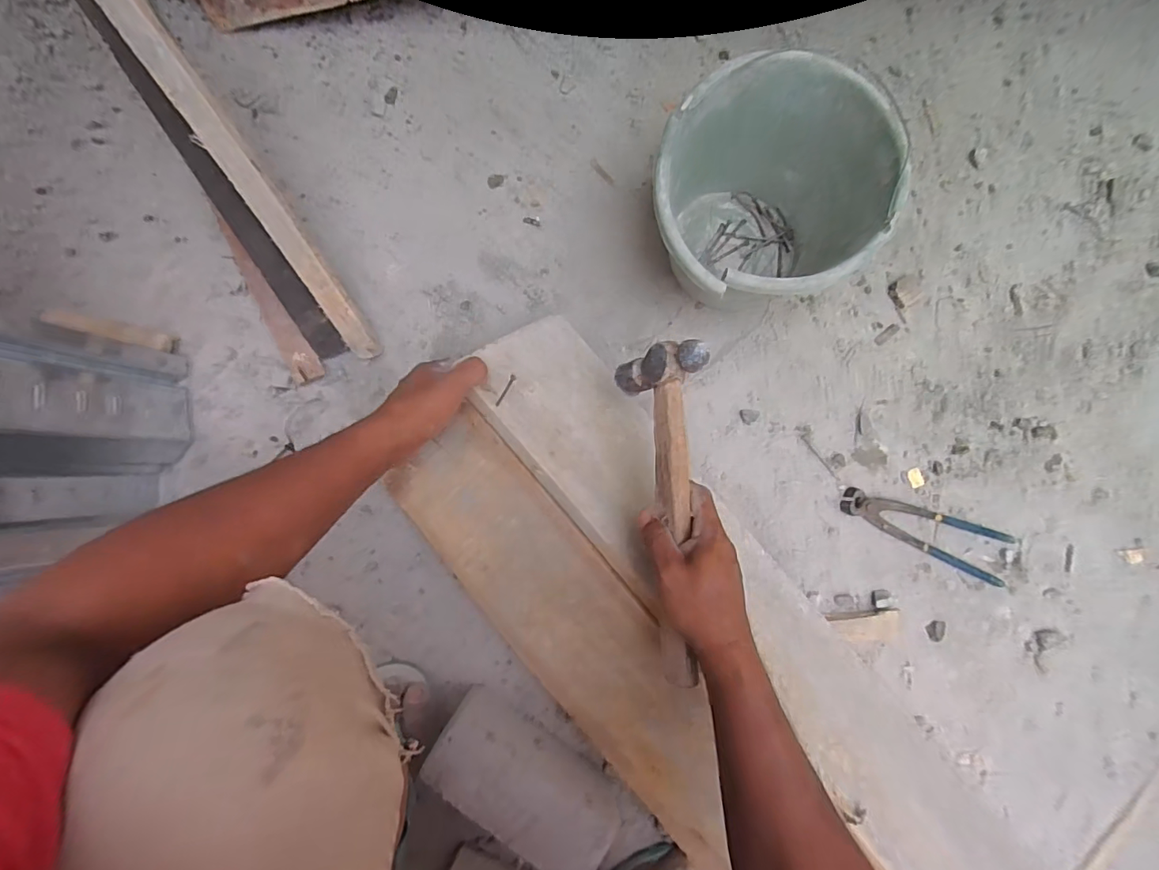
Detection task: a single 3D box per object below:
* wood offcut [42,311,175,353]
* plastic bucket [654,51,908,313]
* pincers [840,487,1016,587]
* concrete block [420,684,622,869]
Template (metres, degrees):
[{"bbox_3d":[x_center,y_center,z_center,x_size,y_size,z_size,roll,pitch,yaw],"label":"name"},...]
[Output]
[{"bbox_3d":[-0.541,-0.121,0.572,0.115,0.016,0.022,13,85,-17],"label":"wood offcut"},{"bbox_3d":[0.191,-0.248,0.562,0.226,0.176,0.240,0,85,-2],"label":"plastic bucket"},{"bbox_3d":[0.432,0.117,0.615,0.215,0.017,0.063,22,85,-1],"label":"pincers"},{"bbox_3d":[-0.059,0.372,0.530,0.205,0.091,0.078,36,85,1],"label":"concrete block"}]

